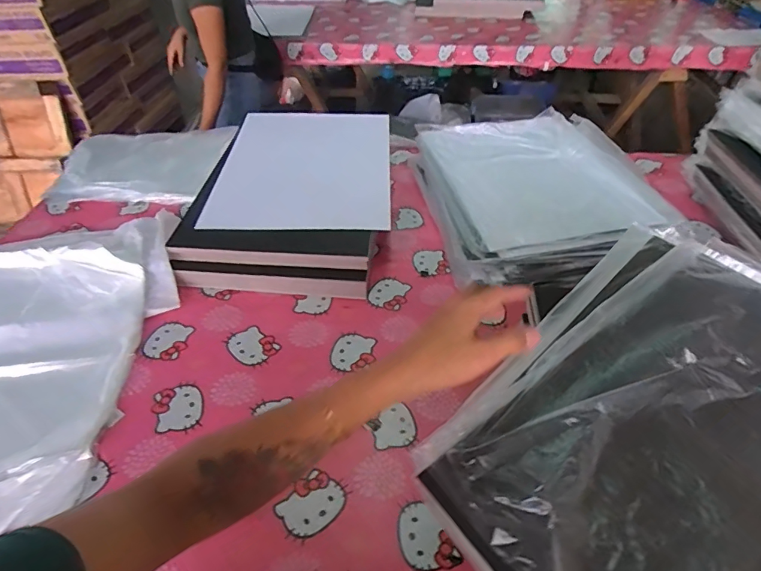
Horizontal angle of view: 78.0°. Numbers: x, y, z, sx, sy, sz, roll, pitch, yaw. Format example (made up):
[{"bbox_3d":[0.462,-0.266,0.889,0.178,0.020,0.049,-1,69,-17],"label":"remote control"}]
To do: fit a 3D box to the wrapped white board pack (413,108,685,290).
[{"bbox_3d":[0.360,-0.235,1.086,0.495,0.052,0.578,-5,44,-5],"label":"wrapped white board pack"}]

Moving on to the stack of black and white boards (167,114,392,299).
[{"bbox_3d":[-0.192,-0.219,1.056,0.371,0.086,0.581,2,44,3],"label":"stack of black and white boards"}]

